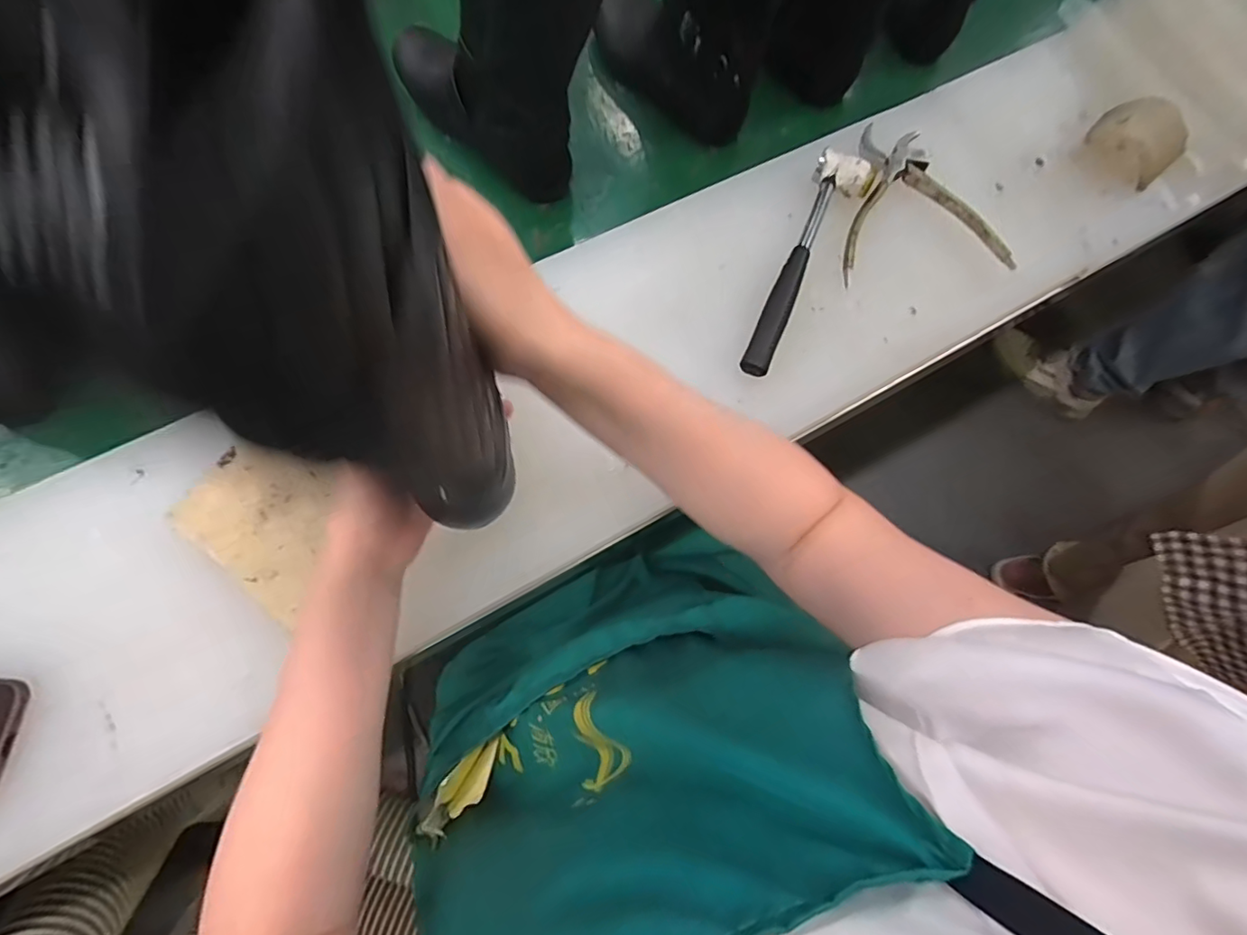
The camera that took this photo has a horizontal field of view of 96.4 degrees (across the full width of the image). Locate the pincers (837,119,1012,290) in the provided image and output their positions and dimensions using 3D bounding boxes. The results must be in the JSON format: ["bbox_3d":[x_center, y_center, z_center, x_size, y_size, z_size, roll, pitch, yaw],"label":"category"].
[{"bbox_3d":[0.271,-0.258,0.521,0.149,0.018,0.174,-2,73,-3],"label":"pincers"}]

